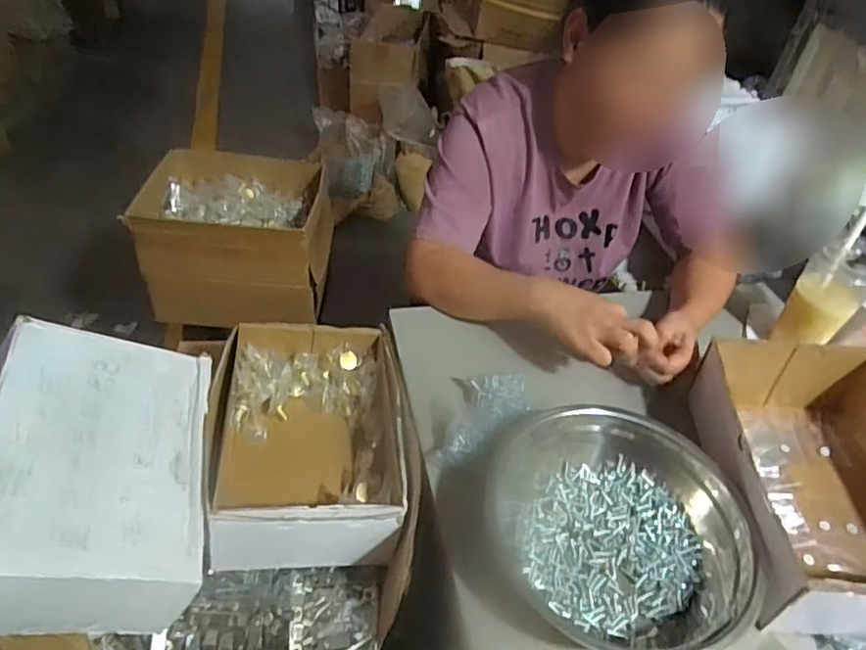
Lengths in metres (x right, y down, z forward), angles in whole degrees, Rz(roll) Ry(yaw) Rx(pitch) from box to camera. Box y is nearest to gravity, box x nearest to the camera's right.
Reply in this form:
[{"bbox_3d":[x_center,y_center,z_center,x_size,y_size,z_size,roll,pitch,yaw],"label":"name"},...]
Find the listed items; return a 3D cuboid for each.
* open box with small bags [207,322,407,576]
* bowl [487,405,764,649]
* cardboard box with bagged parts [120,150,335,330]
[{"bbox_3d":[-0.151,0.128,0.721,0.222,0.102,0.313,-5,44,-12],"label":"open box with small bags"},{"bbox_3d":[0.178,0.196,0.600,0.229,0.066,0.267,-6,44,-13],"label":"bowl"},{"bbox_3d":[-0.365,-0.169,1.174,0.335,0.214,0.291,2,43,-5],"label":"cardboard box with bagged parts"}]

